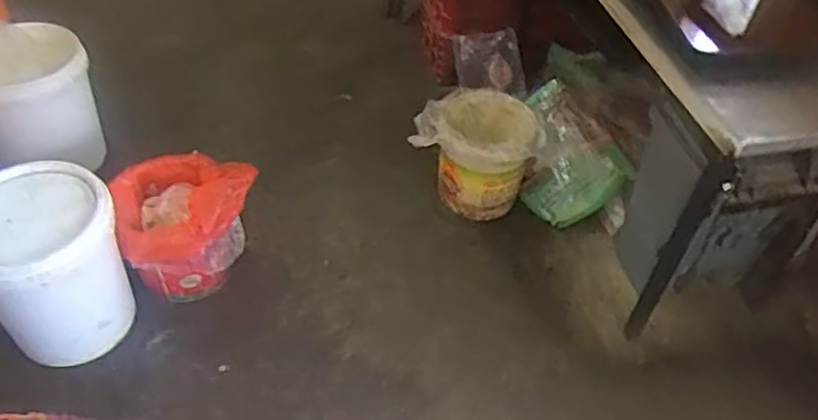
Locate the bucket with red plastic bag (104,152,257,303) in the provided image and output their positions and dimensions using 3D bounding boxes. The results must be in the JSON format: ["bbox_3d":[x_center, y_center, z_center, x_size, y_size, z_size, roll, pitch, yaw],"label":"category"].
[{"bbox_3d":[-0.508,0.045,1.628,0.321,0.292,0.275,-6,47,-10],"label":"bucket with red plastic bag"}]

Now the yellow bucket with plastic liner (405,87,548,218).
[{"bbox_3d":[0.189,-0.149,1.926,0.336,0.284,0.264,21,48,16],"label":"yellow bucket with plastic liner"}]

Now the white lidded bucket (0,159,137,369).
[{"bbox_3d":[-0.754,0.131,1.466,0.301,0.341,0.310,2,46,-2],"label":"white lidded bucket"}]

